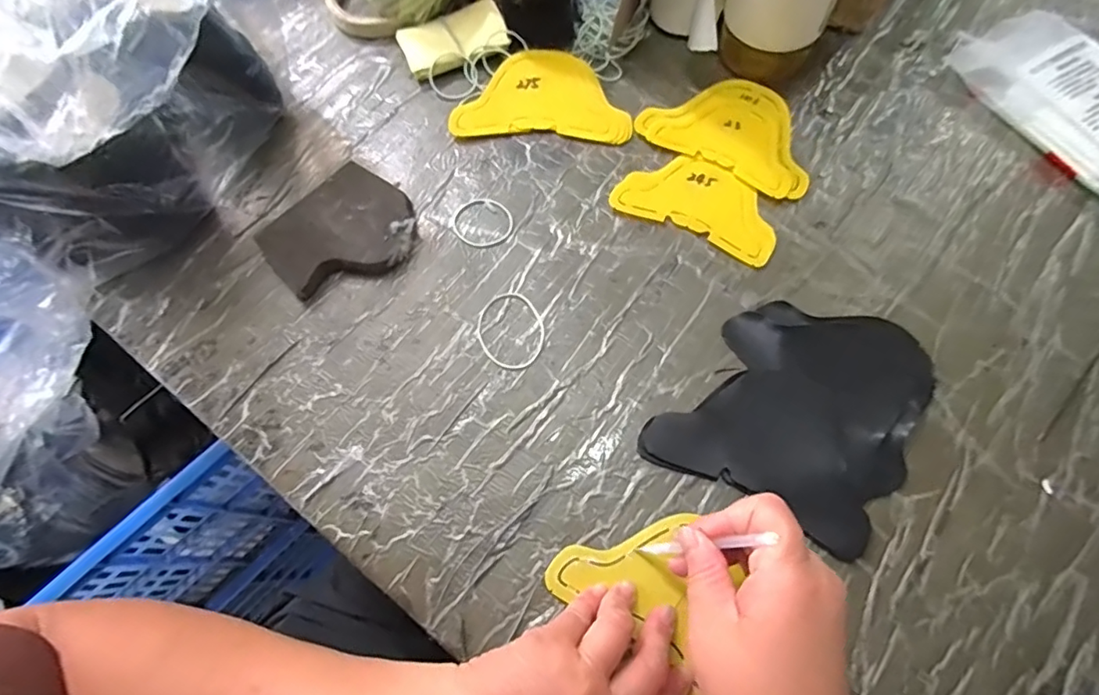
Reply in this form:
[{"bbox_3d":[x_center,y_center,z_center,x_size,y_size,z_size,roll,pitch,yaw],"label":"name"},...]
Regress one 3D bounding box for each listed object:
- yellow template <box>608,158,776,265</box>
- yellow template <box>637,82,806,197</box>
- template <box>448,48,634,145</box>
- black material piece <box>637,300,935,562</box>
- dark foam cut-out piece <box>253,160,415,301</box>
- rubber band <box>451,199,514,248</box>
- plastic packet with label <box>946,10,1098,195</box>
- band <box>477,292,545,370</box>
[{"bbox_3d":[0.120,-0.116,0.440,0.126,0.006,0.070,25,71,13],"label":"yellow template"},{"bbox_3d":[0.156,-0.185,0.466,0.142,0.004,0.097,29,72,14],"label":"yellow template"},{"bbox_3d":[-0.005,-0.220,0.483,0.148,0.005,0.091,3,72,2],"label":"template"},{"bbox_3d":[0.166,0.036,0.376,0.150,0.011,0.158,26,72,13],"label":"black material piece"},{"bbox_3d":[-0.158,-0.085,0.429,0.088,0.021,0.106,41,76,17],"label":"dark foam cut-out piece"},{"bbox_3d":[-0.052,-0.099,0.440,0.047,0.004,0.044,-1,68,3],"label":"rubber band"},{"bbox_3d":[0.423,-0.202,0.451,0.098,0.027,0.177,-31,70,-9],"label":"plastic packet with label"},{"bbox_3d":[-0.029,-0.013,0.404,0.048,0.004,0.059,-31,70,-9],"label":"band"}]

